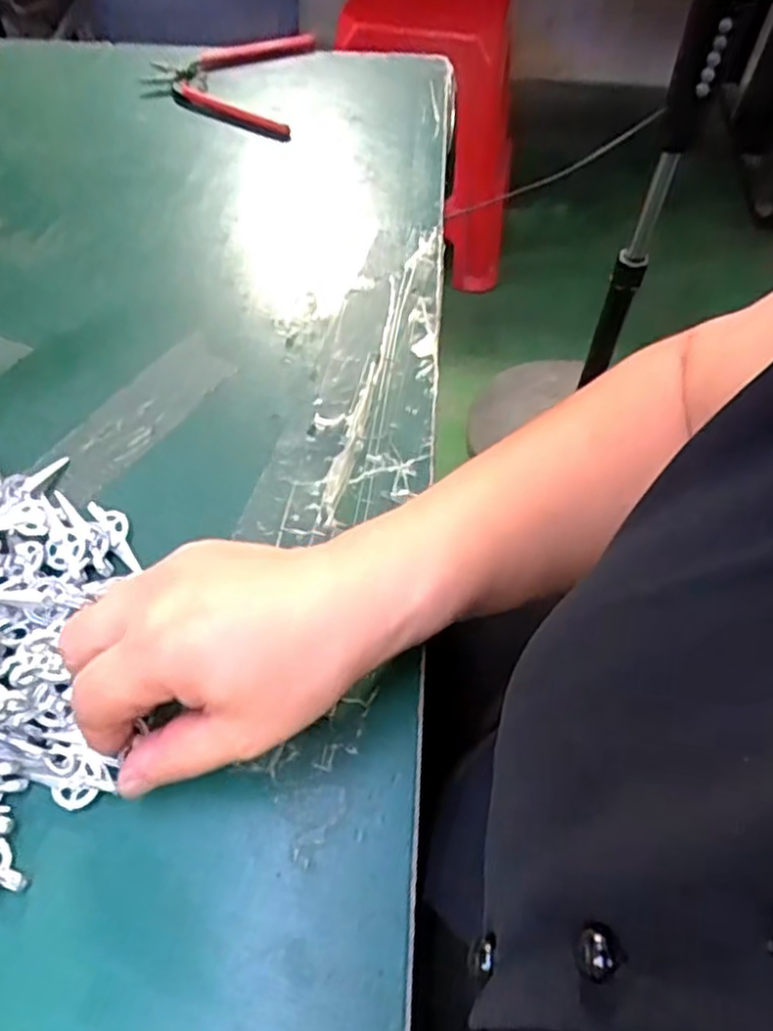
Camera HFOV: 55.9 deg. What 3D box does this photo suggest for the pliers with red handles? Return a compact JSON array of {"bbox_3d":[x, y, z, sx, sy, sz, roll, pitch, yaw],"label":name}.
[{"bbox_3d":[-0.129,-0.349,0.585,0.124,0.019,0.133,6,57,2],"label":"pliers with red handles"}]

